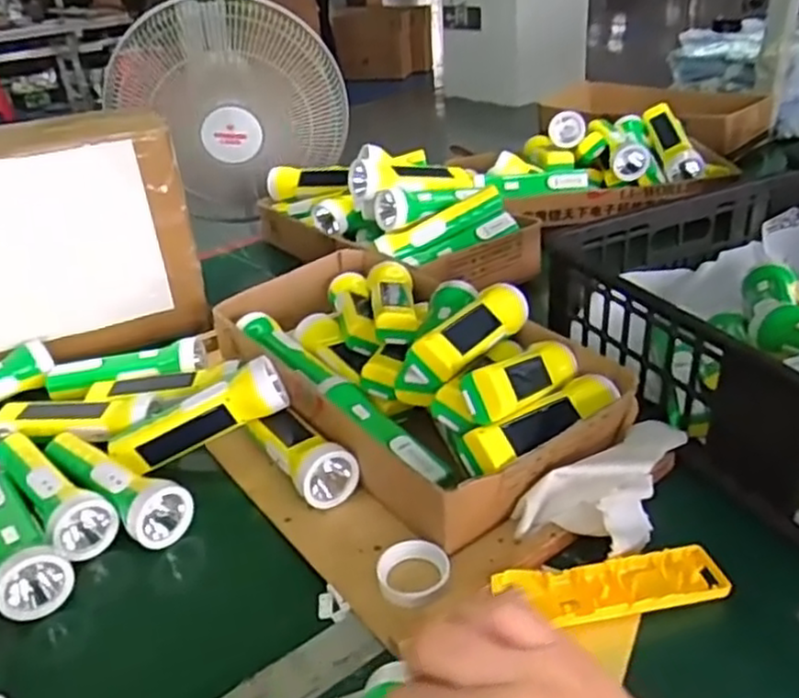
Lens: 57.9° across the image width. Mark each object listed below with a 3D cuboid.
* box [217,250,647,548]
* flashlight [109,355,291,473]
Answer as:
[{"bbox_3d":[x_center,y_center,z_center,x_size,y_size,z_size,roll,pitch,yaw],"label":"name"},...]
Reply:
[{"bbox_3d":[-0.002,-0.014,0.720,0.235,0.109,0.441,-23,36,-28],"label":"box"},{"bbox_3d":[-0.185,0.066,0.674,0.164,0.053,0.058,-26,34,6],"label":"flashlight"}]

